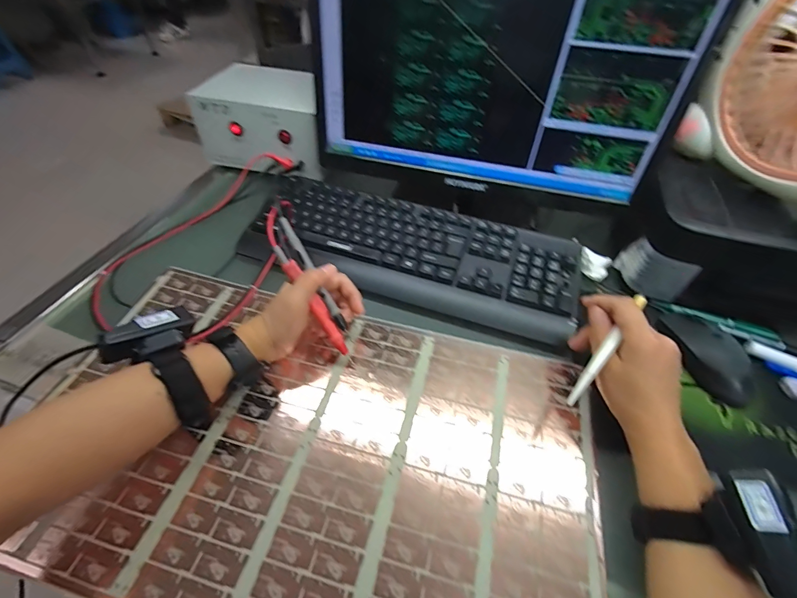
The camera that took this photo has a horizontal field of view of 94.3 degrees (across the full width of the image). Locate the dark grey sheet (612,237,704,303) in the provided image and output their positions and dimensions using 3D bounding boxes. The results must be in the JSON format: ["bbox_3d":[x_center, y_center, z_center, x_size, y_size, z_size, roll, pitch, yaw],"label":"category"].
[{"bbox_3d":[0.311,-0.034,0.456,0.013,0.060,0.080,-32,57,-27],"label":"dark grey sheet"}]

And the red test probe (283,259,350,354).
[{"bbox_3d":[-0.081,0.010,0.375,0.015,0.109,0.010,-40,17,-32],"label":"red test probe"}]

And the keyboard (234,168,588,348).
[{"bbox_3d":[0.011,-0.062,0.489,0.428,0.046,0.168,18,50,13],"label":"keyboard"}]

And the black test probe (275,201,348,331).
[{"bbox_3d":[-0.091,-0.032,0.376,0.012,0.014,0.146,-29,93,-27],"label":"black test probe"}]

